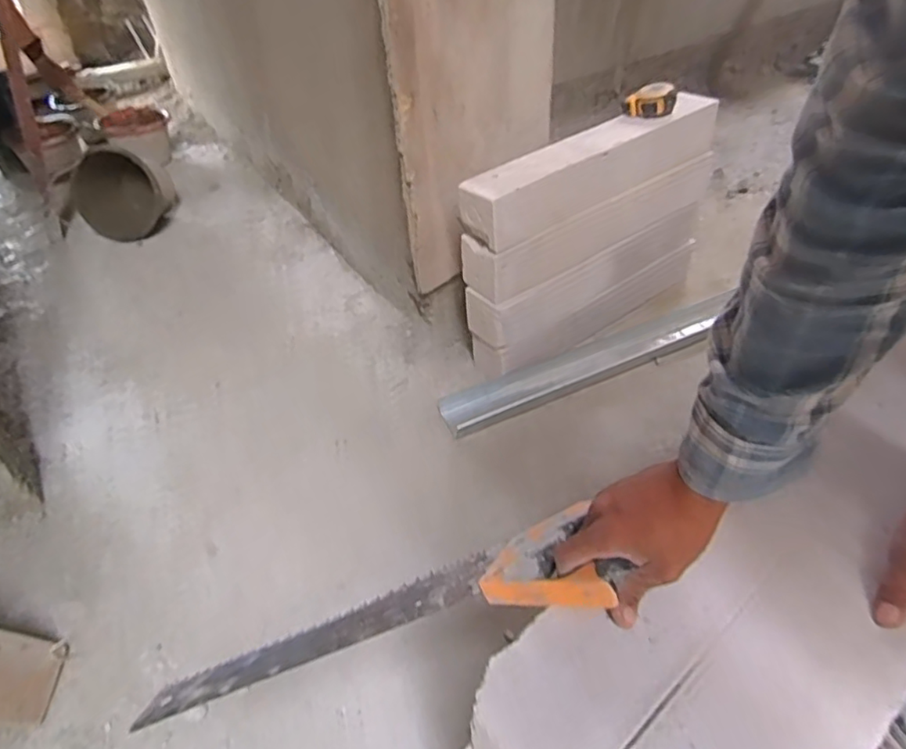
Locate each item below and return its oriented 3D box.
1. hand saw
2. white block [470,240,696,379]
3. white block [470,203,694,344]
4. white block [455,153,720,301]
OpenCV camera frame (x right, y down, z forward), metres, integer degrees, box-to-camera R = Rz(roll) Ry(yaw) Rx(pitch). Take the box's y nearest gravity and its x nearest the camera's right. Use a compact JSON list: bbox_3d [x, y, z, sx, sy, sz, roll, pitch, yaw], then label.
[{"bbox_3d":[-0.079,0.221,0.520,0.464,0.016,0.118,-24,9,18],"label":"hand saw"},{"bbox_3d":[0.317,-0.162,1.297,0.624,0.093,0.109,-27,47,-22],"label":"white block"},{"bbox_3d":[0.301,-0.232,1.226,0.621,0.099,0.085,-28,48,-23],"label":"white block"},{"bbox_3d":[0.291,-0.316,1.167,0.614,0.097,0.089,-28,48,-23],"label":"white block"}]

